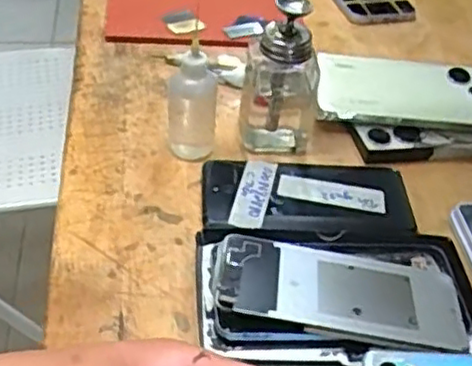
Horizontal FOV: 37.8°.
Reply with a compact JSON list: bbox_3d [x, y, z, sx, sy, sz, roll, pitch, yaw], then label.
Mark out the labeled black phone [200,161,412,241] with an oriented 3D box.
[{"bbox_3d":[0.054,0.009,0.516,0.154,0.007,0.084,-1,44,-5],"label":"labeled black phone"}]

